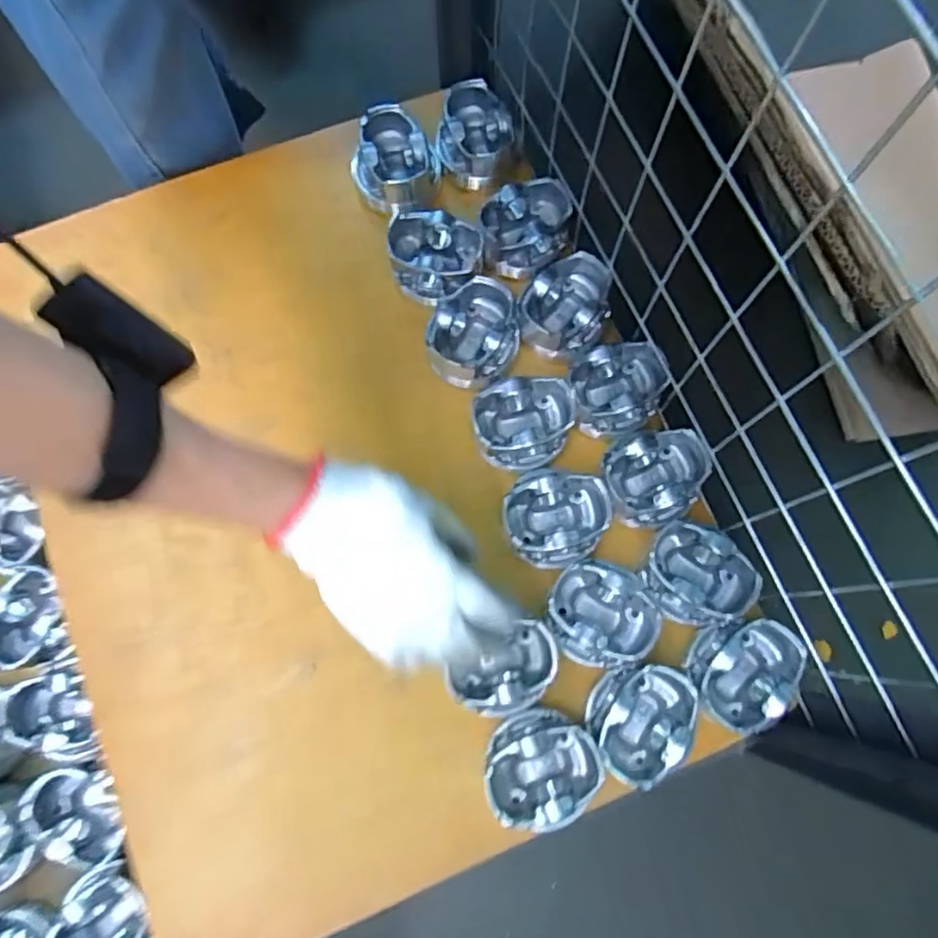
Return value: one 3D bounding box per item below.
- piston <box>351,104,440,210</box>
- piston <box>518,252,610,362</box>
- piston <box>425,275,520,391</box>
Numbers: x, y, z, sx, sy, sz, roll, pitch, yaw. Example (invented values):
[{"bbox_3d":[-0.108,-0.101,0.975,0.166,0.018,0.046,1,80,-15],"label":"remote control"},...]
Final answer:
[{"bbox_3d":[-0.068,-0.286,0.601,0.076,0.053,0.075,-6,76,0],"label":"piston"},{"bbox_3d":[0.081,-0.138,0.564,0.076,0.056,0.077,18,77,6],"label":"piston"},{"bbox_3d":[0.005,-0.114,0.567,0.075,0.067,0.079,13,76,5],"label":"piston"}]

